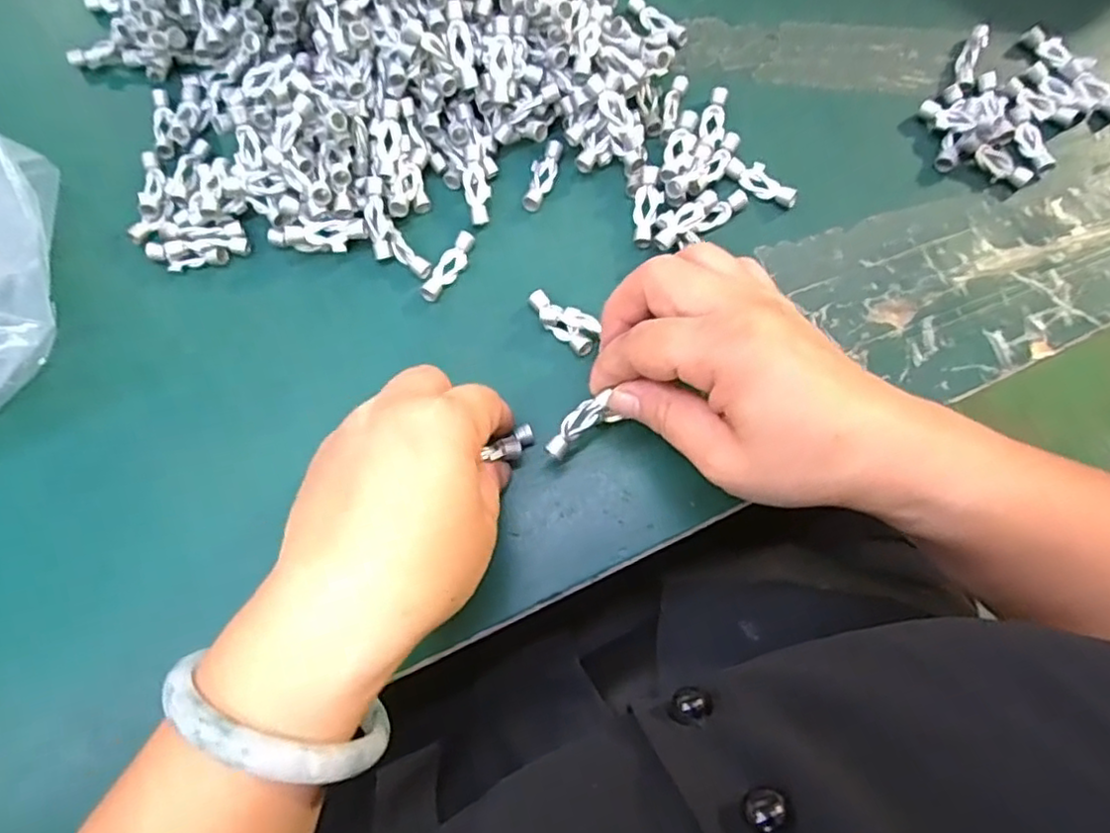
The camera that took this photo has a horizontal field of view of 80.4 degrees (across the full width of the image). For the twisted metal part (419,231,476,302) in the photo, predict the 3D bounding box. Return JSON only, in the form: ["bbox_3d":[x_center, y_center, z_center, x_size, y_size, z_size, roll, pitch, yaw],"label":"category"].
[{"bbox_3d":[-0.051,-0.072,0.316,0.012,0.007,0.037,25,77,7],"label":"twisted metal part"}]

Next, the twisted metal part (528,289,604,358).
[{"bbox_3d":[0.004,-0.045,0.307,0.038,0.012,0.016,38,79,10],"label":"twisted metal part"}]

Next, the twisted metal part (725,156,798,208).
[{"bbox_3d":[0.102,-0.116,0.323,0.037,0.005,0.014,41,80,10],"label":"twisted metal part"}]

